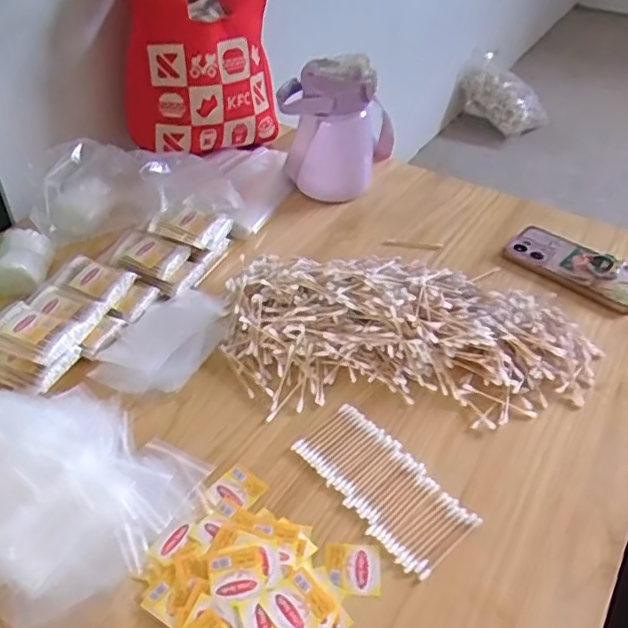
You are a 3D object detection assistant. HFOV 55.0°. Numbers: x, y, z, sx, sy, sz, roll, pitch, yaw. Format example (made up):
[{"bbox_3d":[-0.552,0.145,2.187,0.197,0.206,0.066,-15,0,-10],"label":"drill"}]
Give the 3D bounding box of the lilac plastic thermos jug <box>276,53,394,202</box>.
[{"bbox_3d":[0.032,-0.268,0.834,0.155,0.170,0.136,3,42,3],"label":"lilac plastic thermos jug"}]

